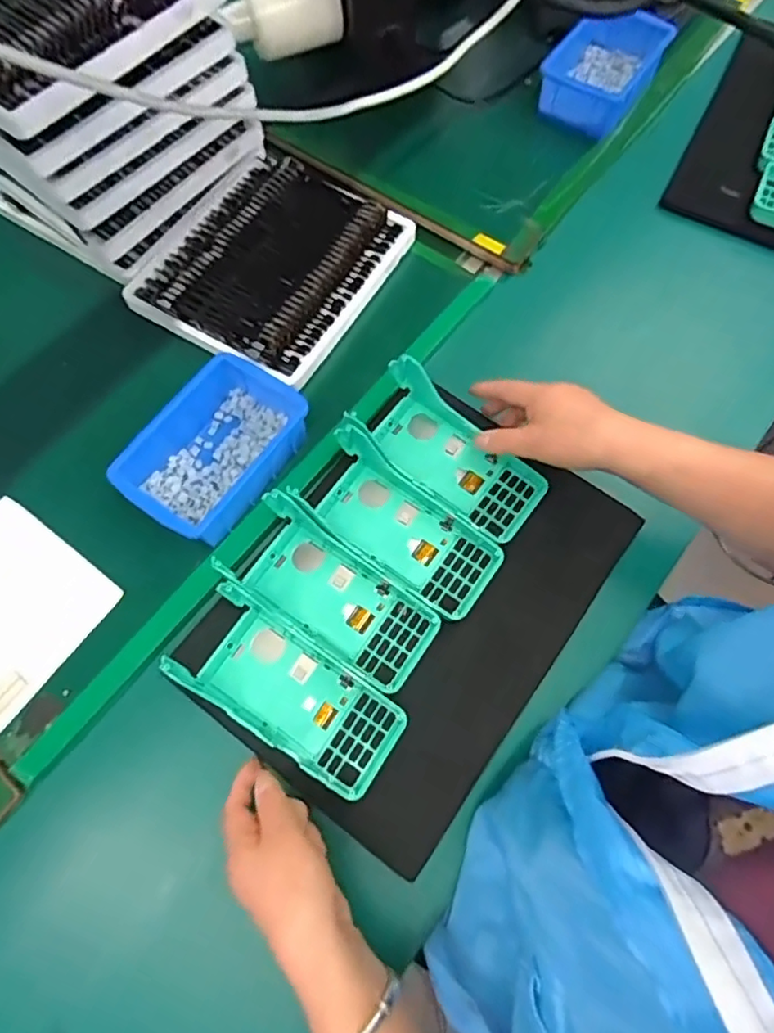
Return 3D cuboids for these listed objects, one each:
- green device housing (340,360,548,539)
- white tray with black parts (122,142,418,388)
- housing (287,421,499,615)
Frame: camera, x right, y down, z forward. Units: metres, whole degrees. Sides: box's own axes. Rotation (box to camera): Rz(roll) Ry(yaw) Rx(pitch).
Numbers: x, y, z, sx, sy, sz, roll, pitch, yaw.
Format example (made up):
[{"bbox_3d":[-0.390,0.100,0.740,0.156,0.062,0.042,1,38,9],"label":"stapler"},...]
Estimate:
[{"bbox_3d":[0.052,-0.052,0.496,0.167,0.050,0.086,43,75,6],"label":"green device housing"},{"bbox_3d":[-0.112,-0.260,0.574,0.211,0.027,0.237,30,73,11],"label":"white tray with black parts"},{"bbox_3d":[0.011,0.007,0.470,0.165,0.045,0.076,37,74,12],"label":"housing"}]

